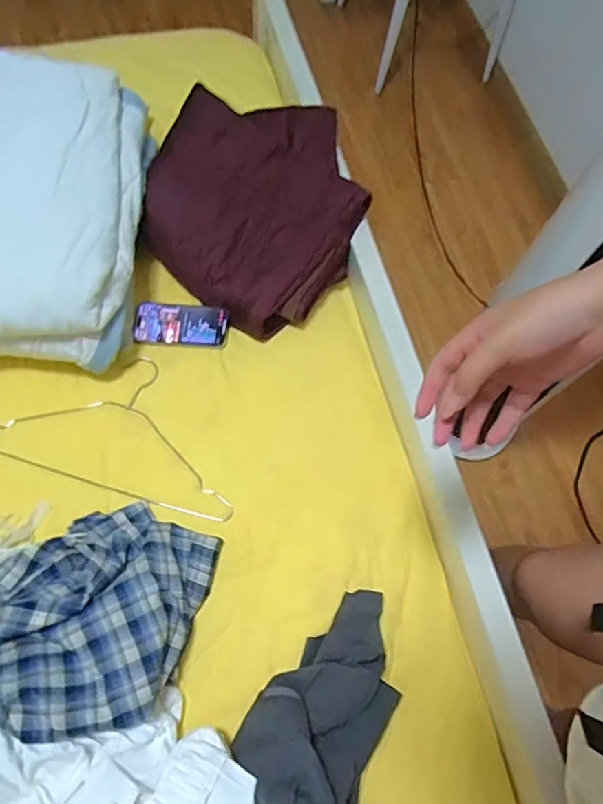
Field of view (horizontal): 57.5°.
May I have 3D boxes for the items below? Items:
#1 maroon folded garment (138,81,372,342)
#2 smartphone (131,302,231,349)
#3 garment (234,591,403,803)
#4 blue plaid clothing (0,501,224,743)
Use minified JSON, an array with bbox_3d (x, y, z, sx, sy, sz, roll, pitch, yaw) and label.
[{"bbox_3d":[-0.068,-0.325,0.894,0.334,0.080,0.423,18,80,-1],"label":"maroon folded garment"},{"bbox_3d":[-0.186,-0.121,0.851,0.144,0.013,0.068,8,68,-1],"label":"smartphone"},{"bbox_3d":[0.015,0.511,0.562,0.190,0.101,0.605,7,68,-2],"label":"garment"},{"bbox_3d":[-0.284,0.228,0.653,0.313,0.091,0.262,23,68,5],"label":"blue plaid clothing"}]

